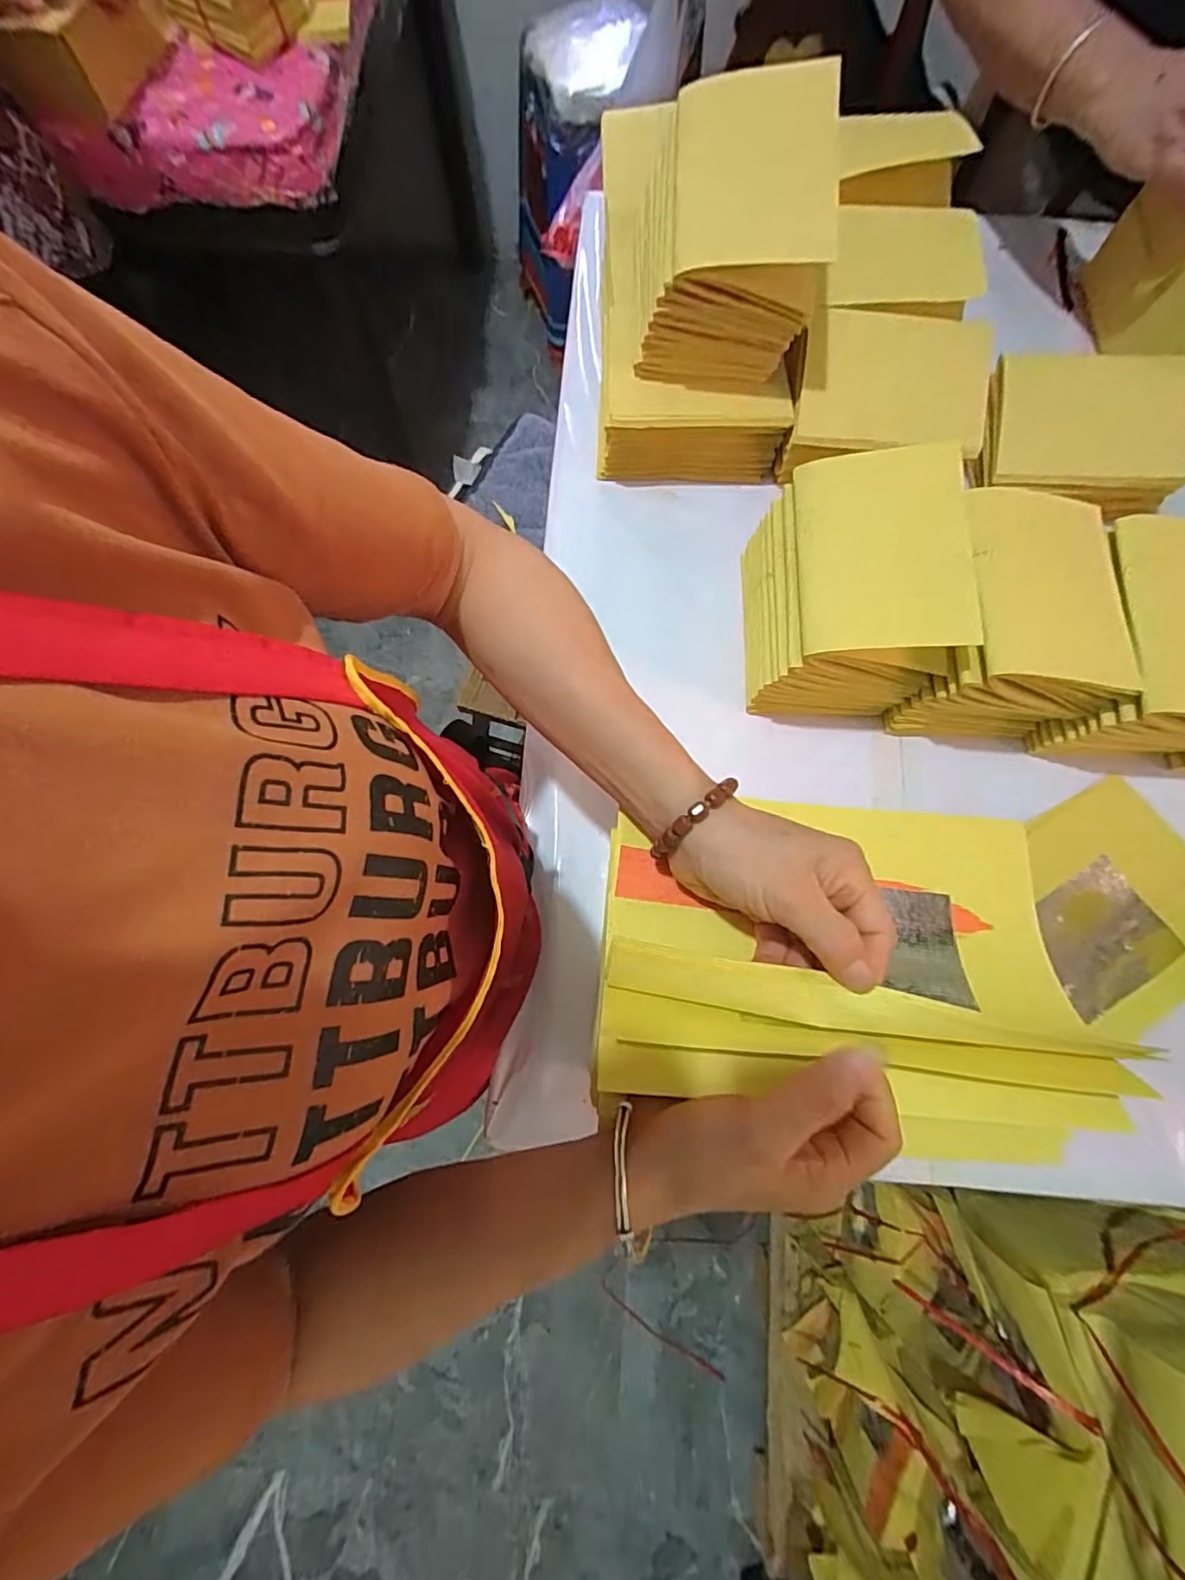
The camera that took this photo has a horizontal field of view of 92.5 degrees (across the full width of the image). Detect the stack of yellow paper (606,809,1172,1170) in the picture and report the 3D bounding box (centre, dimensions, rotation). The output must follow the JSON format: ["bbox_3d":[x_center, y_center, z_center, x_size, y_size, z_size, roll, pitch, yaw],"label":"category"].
[{"bbox_3d":[0.124,0.078,0.278,0.233,0.063,0.158,5,76,1],"label":"stack of yellow paper"}]

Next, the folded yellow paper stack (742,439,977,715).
[{"bbox_3d":[0.197,-0.158,0.453,0.124,0.117,0.162,3,76,0],"label":"folded yellow paper stack"}]

